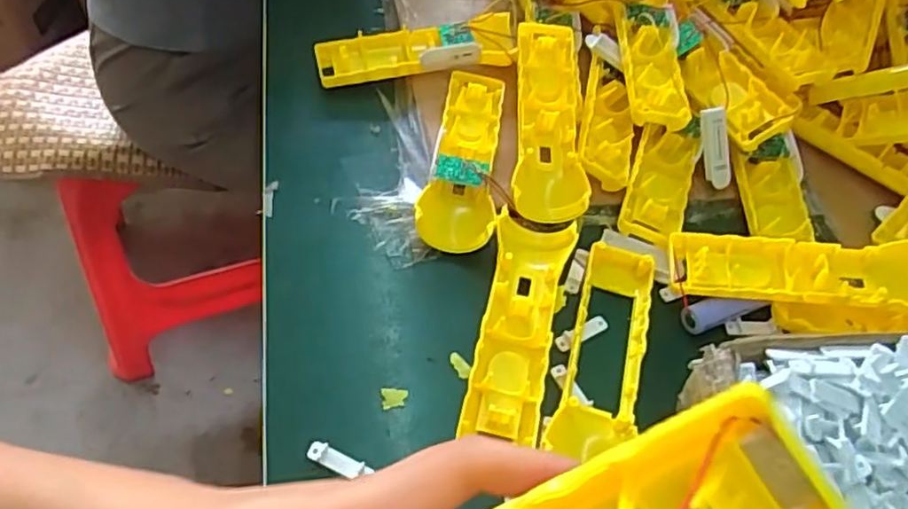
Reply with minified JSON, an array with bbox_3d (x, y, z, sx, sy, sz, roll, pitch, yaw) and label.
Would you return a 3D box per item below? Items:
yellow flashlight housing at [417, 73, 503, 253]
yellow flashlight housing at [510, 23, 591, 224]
[{"bbox_3d":[0.006,-0.071,0.486,0.049,0.023,0.156,7,53,-1],"label":"yellow flashlight housing"},{"bbox_3d":[0.069,-0.101,0.495,0.052,0.039,0.159,6,53,-2],"label":"yellow flashlight housing"}]

